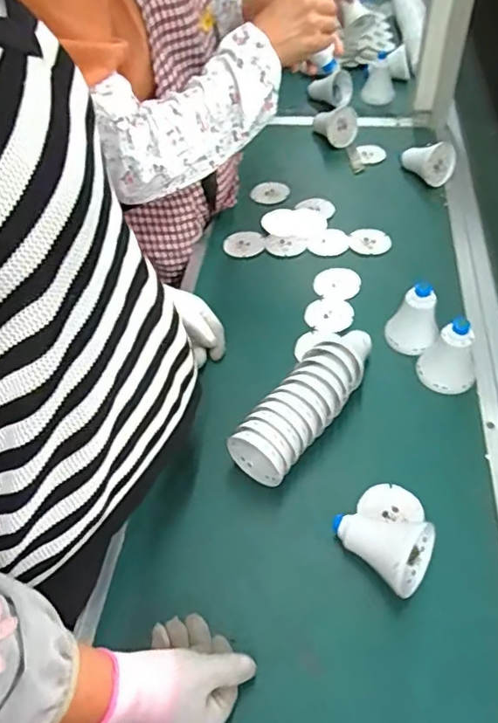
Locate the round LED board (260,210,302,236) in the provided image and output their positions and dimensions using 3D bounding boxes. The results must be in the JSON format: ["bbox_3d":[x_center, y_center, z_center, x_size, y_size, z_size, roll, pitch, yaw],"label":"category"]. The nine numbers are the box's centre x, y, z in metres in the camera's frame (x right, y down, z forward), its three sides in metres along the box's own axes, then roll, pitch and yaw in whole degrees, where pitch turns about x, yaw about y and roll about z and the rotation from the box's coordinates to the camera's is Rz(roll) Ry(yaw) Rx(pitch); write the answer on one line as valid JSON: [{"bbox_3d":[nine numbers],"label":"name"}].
[{"bbox_3d":[0.052,-0.219,0.857,0.063,0.004,0.068,-3,51,4],"label":"round LED board"}]

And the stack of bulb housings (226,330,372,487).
[{"bbox_3d":[0.071,0.038,0.606,0.066,0.062,0.215,31,60,27],"label":"stack of bulb housings"}]

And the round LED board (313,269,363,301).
[{"bbox_3d":[0.124,-0.110,0.765,0.062,0.006,0.064,-3,51,4],"label":"round LED board"}]

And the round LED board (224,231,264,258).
[{"bbox_3d":[-0.008,-0.180,0.833,0.061,0.004,0.061,-3,51,4],"label":"round LED board"}]

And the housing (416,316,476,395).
[{"bbox_3d":[0.231,-0.014,0.619,0.064,0.083,0.062,16,54,18],"label":"housing"}]

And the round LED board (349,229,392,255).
[{"bbox_3d":[0.182,-0.181,0.822,0.061,0.006,0.061,-3,51,4],"label":"round LED board"}]

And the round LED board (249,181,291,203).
[{"bbox_3d":[0.036,-0.287,0.914,0.061,0.009,0.063,-3,51,4],"label":"round LED board"}]

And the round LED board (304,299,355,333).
[{"bbox_3d":[0.107,-0.061,0.726,0.062,0.004,0.056,7,52,11],"label":"round LED board"}]

